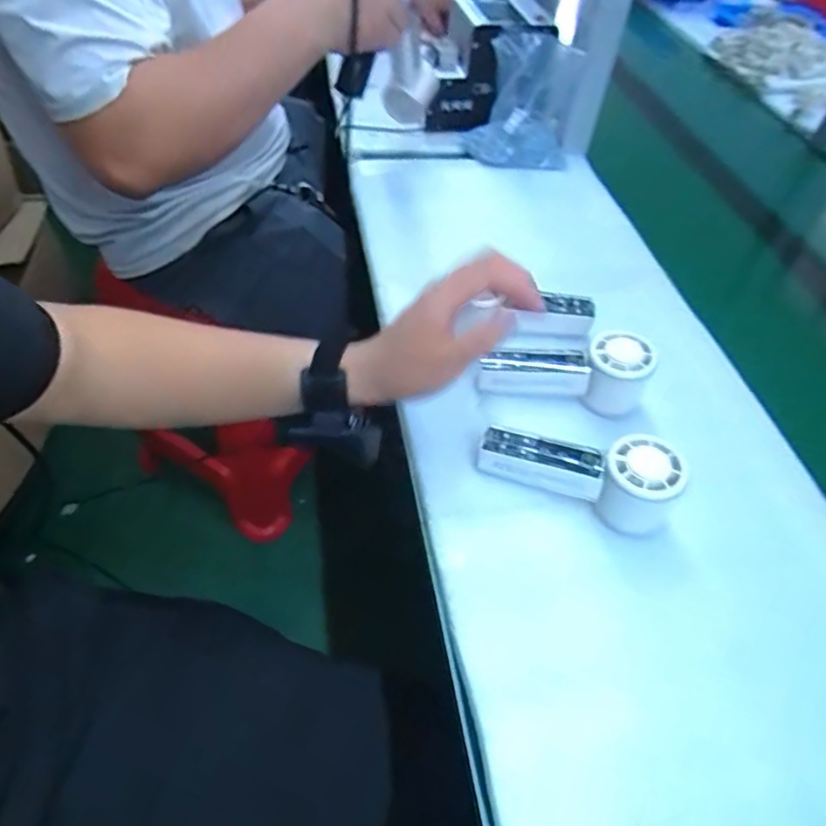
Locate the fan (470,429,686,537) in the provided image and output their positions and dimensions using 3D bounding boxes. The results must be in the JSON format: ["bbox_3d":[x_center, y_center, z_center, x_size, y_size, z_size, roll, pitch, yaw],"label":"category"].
[{"bbox_3d":[0.131,0.040,0.467,0.152,0.061,0.054,23,53,14],"label":"fan"}]

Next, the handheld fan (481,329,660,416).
[{"bbox_3d":[0.137,-0.041,0.535,0.151,0.063,0.051,10,51,4],"label":"handheld fan"}]

